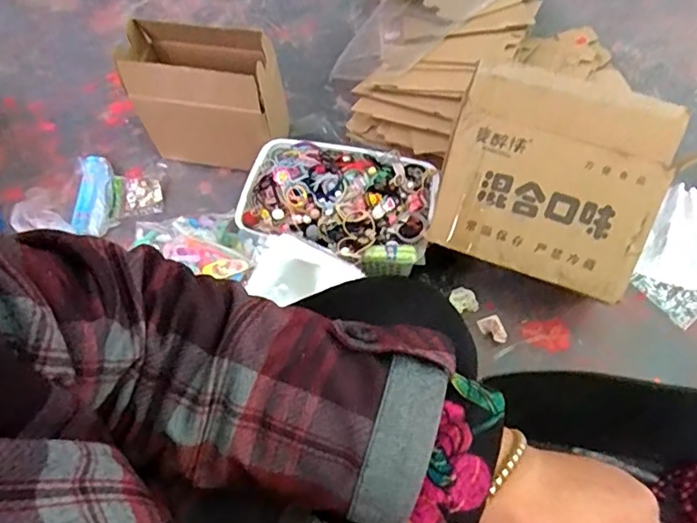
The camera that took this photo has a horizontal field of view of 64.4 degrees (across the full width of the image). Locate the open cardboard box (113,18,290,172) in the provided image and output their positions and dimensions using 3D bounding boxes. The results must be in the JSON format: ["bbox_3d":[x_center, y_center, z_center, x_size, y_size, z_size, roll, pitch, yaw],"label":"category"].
[{"bbox_3d":[-0.230,-0.273,0.928,0.254,0.211,0.131,12,62,9],"label":"open cardboard box"}]

